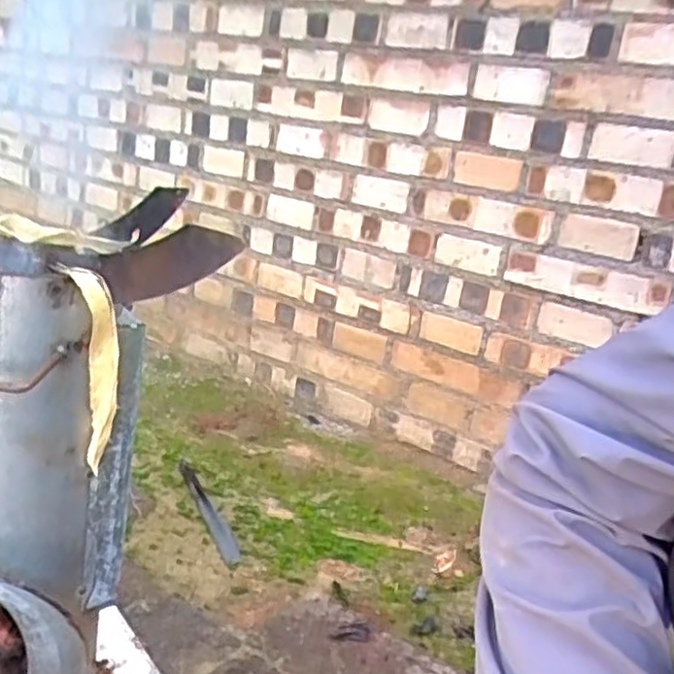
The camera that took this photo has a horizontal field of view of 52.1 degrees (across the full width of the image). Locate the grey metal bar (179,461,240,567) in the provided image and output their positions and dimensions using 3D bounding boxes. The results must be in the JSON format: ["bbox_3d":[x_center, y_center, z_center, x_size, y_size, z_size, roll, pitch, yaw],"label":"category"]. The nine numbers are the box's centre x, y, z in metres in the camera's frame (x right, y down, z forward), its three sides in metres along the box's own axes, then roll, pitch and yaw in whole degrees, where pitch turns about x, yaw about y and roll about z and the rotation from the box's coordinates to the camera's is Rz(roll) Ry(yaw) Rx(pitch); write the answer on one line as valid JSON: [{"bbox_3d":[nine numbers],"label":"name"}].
[{"bbox_3d":[-0.181,0.240,0.970,0.028,0.009,0.256,-4,21,-28],"label":"grey metal bar"}]

